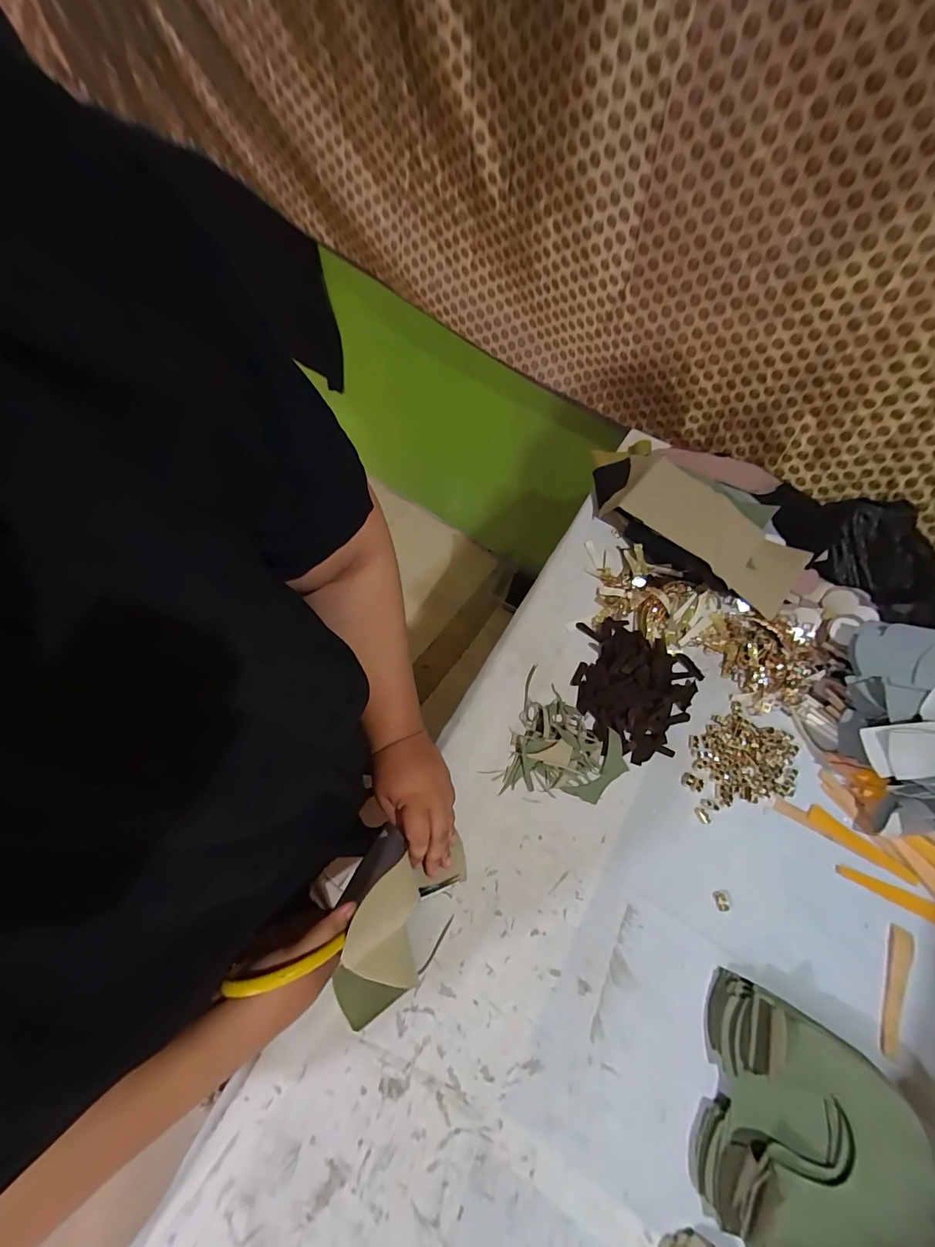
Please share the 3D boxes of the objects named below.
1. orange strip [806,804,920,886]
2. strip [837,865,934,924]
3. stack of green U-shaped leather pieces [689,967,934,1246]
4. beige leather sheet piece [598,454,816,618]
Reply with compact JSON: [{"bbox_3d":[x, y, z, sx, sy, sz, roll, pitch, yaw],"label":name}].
[{"bbox_3d":[0.436,0.247,0.482,0.116,0.004,0.020,37,71,13],"label":"orange strip"},{"bbox_3d":[0.456,0.289,0.462,0.119,0.004,0.019,23,69,8],"label":"strip"},{"bbox_3d":[0.300,0.440,0.375,0.181,0.038,0.172,20,68,7],"label":"stack of green U-shaped leather pieces"},{"bbox_3d":[0.335,-0.139,0.606,0.272,0.049,0.137,35,71,13],"label":"beige leather sheet piece"}]

